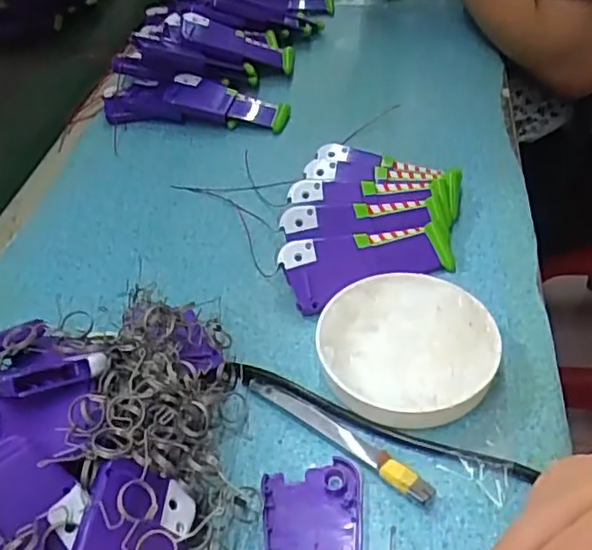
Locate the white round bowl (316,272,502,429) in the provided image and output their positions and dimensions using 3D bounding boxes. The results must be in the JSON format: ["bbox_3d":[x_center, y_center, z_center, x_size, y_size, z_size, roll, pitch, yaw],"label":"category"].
[{"bbox_3d":[0.067,0.045,0.382,0.103,0.029,0.106,-4,44,4],"label":"white round bowl"}]

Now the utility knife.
[{"bbox_3d":[0.023,0.089,0.356,0.124,0.011,0.014,29,55,32],"label":"utility knife"}]

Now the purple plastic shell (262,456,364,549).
[{"bbox_3d":[0.010,0.127,0.324,0.052,0.008,0.061,-8,44,0],"label":"purple plastic shell"}]

